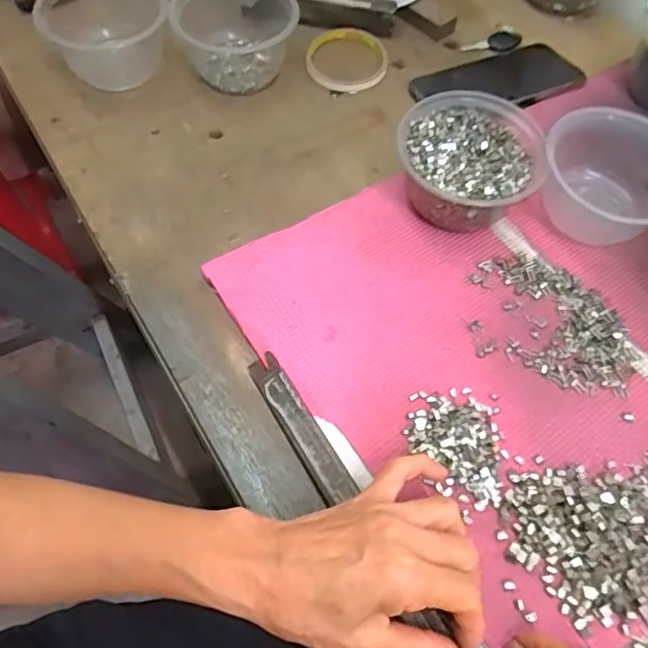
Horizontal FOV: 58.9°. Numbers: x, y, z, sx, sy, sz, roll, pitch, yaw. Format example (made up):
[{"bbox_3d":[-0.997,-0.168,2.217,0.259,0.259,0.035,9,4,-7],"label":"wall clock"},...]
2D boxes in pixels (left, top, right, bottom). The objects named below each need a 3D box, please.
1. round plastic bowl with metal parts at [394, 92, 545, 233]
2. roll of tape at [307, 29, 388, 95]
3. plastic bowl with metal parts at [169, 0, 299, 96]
[{"bbox_3d":[0.121,-0.130,0.470,0.108,0.061,0.116,1,61,-2],"label":"round plastic bowl with metal parts"},{"bbox_3d":[0.023,-0.270,0.585,0.083,0.013,0.086,-7,61,-3],"label":"roll of tape"},{"bbox_3d":[-0.083,-0.295,0.565,0.114,0.060,0.132,1,61,-1],"label":"plastic bowl with metal parts"}]

